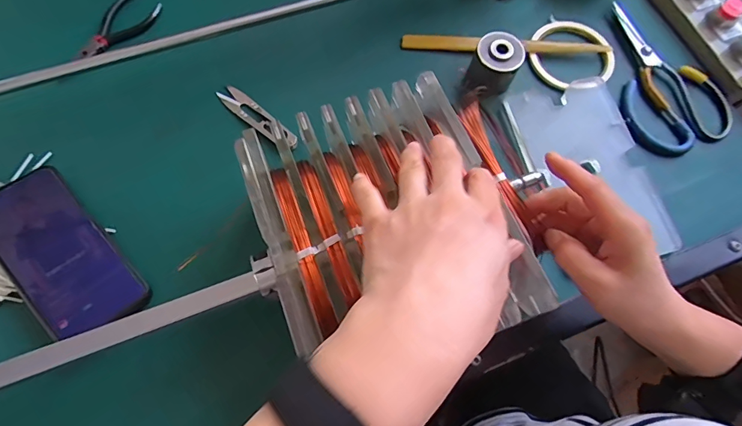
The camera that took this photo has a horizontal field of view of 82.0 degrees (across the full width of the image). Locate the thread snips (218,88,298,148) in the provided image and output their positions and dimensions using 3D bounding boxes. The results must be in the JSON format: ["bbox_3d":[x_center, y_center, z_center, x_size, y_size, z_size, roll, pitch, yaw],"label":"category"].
[{"bbox_3d":[-0.115,-0.096,0.432,0.102,0.008,0.023,40,74,11],"label":"thread snips"}]

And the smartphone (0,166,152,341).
[{"bbox_3d":[-0.265,0.034,0.363,0.074,0.015,0.163,-40,77,-22],"label":"smartphone"}]

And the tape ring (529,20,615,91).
[{"bbox_3d":[0.219,-0.173,0.464,0.089,0.017,0.094,1,71,-2],"label":"tape ring"}]

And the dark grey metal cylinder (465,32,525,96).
[{"bbox_3d":[0.124,-0.149,0.432,0.046,0.041,0.050,1,71,-2],"label":"dark grey metal cylinder"}]

